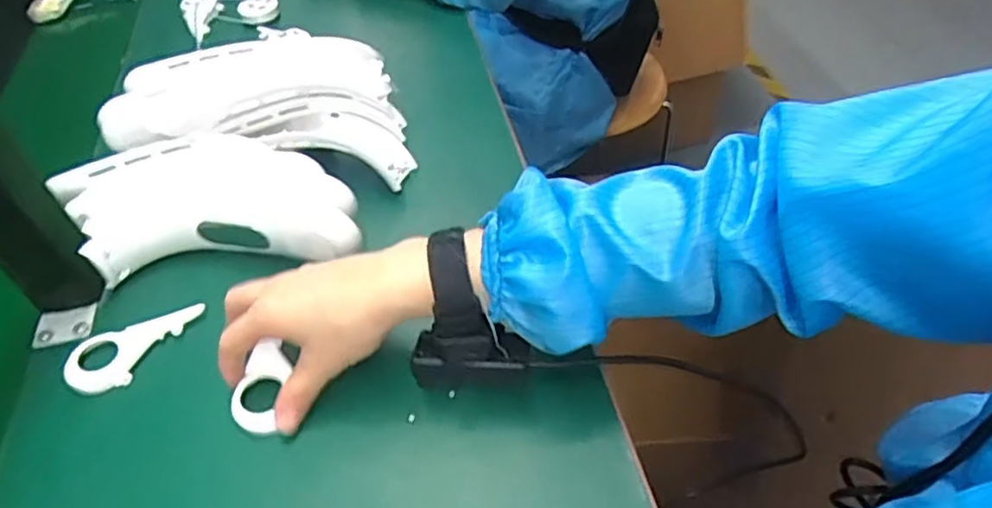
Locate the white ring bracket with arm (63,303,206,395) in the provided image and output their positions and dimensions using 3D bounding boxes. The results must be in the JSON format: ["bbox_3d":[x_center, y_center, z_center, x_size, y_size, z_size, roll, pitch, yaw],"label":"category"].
[{"bbox_3d":[-0.250,0.065,0.465,0.093,0.009,0.044,-22,48,-14],"label":"white ring bracket with arm"}]

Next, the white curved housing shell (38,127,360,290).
[{"bbox_3d":[-0.224,-0.036,0.524,0.241,0.047,0.123,-4,49,2],"label":"white curved housing shell"}]

